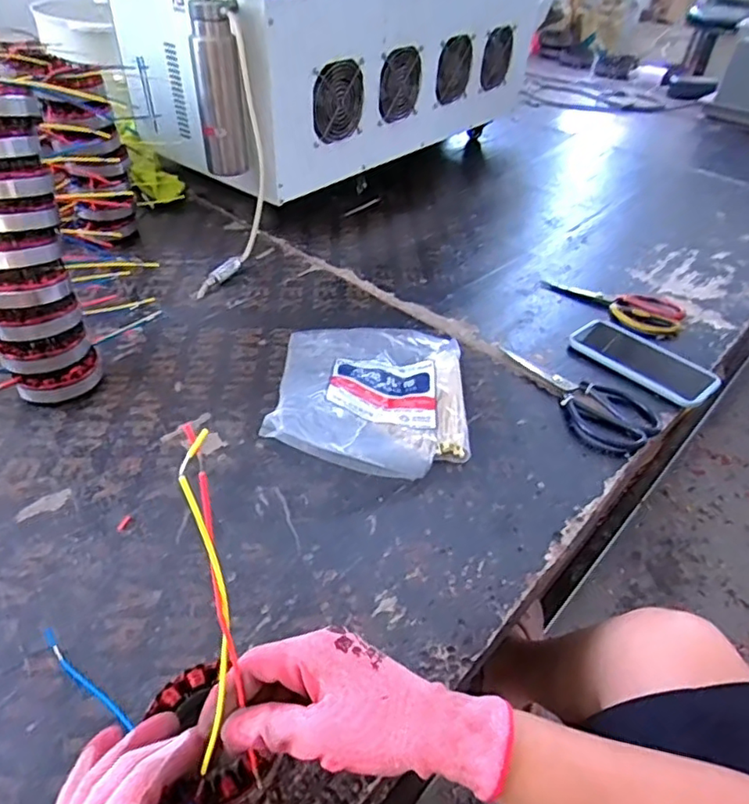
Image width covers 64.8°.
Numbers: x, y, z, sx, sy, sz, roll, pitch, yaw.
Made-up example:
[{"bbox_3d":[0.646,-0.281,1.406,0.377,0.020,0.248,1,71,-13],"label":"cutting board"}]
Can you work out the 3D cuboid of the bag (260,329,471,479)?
[{"bbox_3d":[0.001,-0.021,0.640,0.198,0.054,0.248,3,41,-1],"label":"bag"}]

